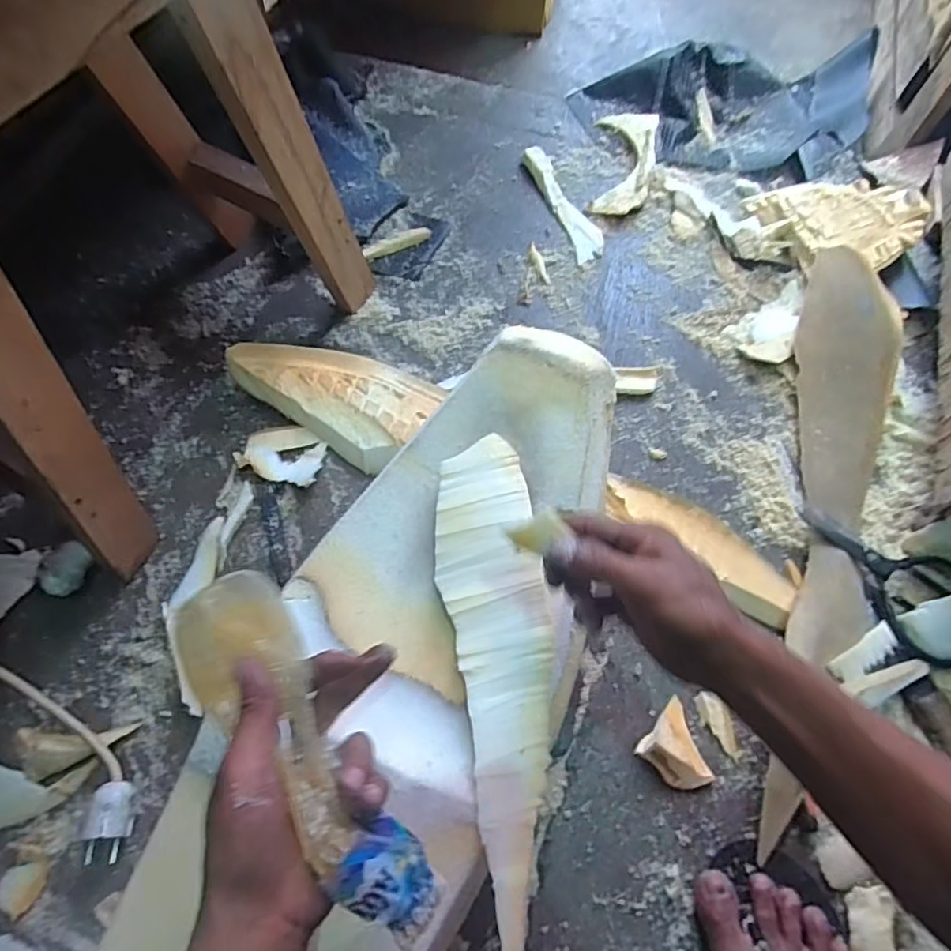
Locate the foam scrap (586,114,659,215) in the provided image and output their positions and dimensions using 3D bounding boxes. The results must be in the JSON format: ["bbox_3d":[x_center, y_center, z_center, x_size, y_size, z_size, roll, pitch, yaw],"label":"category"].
[{"bbox_3d":[0.224,-0.471,0.883,0.086,0.029,0.212,10,66,4],"label":"foam scrap"}]

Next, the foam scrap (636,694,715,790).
[{"bbox_3d":[0.192,0.253,0.544,0.067,0.022,0.062,41,71,16],"label":"foam scrap"}]

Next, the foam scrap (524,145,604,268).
[{"bbox_3d":[0.128,-0.398,0.856,0.047,0.021,0.223,-19,67,-9],"label":"foam scrap"}]

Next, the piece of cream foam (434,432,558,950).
[{"bbox_3d":[0.022,0.140,0.448,0.080,0.025,0.355,-7,66,-4],"label":"piece of cream foam"}]

